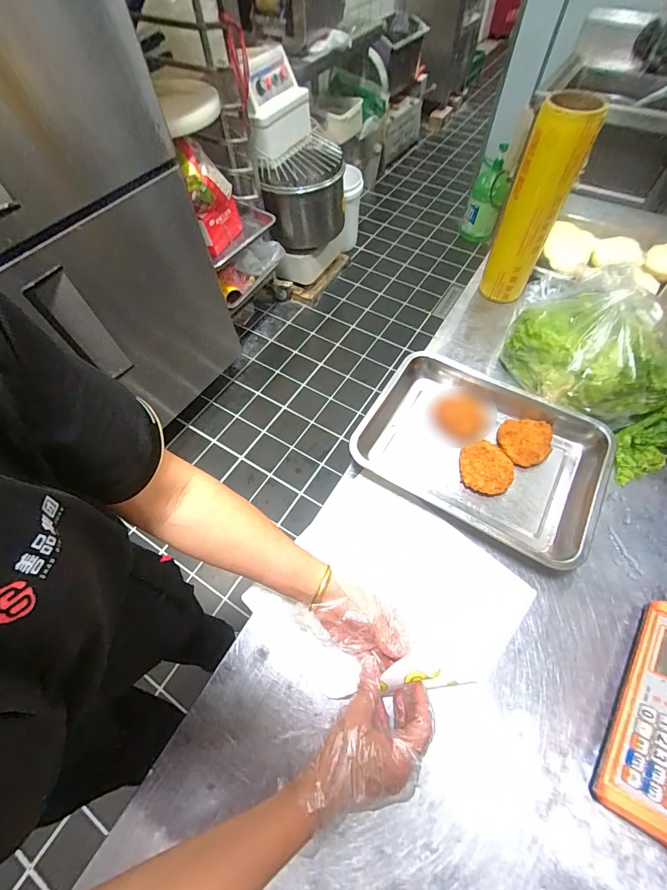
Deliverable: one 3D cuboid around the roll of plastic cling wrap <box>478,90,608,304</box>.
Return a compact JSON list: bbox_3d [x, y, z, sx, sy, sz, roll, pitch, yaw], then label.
[{"bbox_3d":[0.363,-0.426,0.669,0.093,0.317,0.073,20,61,14],"label":"roll of plastic cling wrap"}]

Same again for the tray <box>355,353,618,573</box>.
[{"bbox_3d":[0.223,0.012,0.579,0.364,0.056,0.295,27,63,17],"label":"tray"}]

